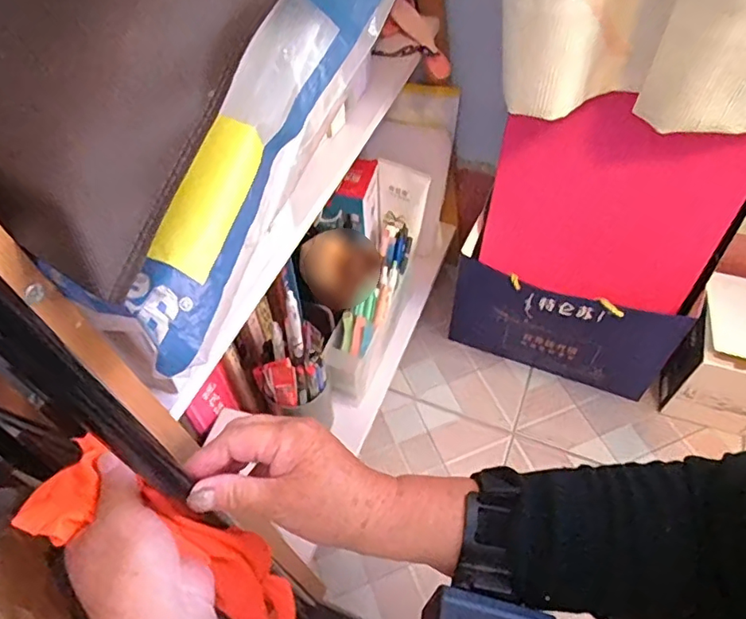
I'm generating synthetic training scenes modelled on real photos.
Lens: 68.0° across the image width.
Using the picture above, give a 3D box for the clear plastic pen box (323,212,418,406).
[{"bbox_3d":[0.003,0.003,0.728,0.054,0.095,0.255,15,55,13],"label":"clear plastic pen box"}]

